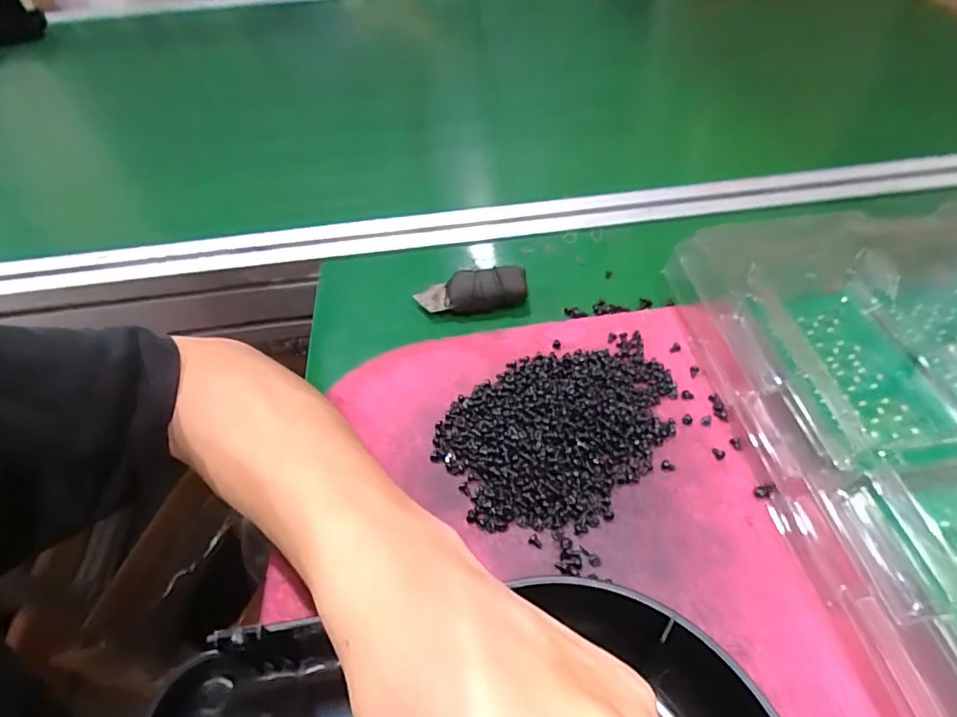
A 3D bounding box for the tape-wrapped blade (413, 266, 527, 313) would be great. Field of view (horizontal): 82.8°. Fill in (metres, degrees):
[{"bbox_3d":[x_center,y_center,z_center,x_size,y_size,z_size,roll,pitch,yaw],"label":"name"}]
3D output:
[{"bbox_3d":[-0.005,-0.045,0.357,0.071,0.016,0.029,-7,53,0],"label":"tape-wrapped blade"}]

